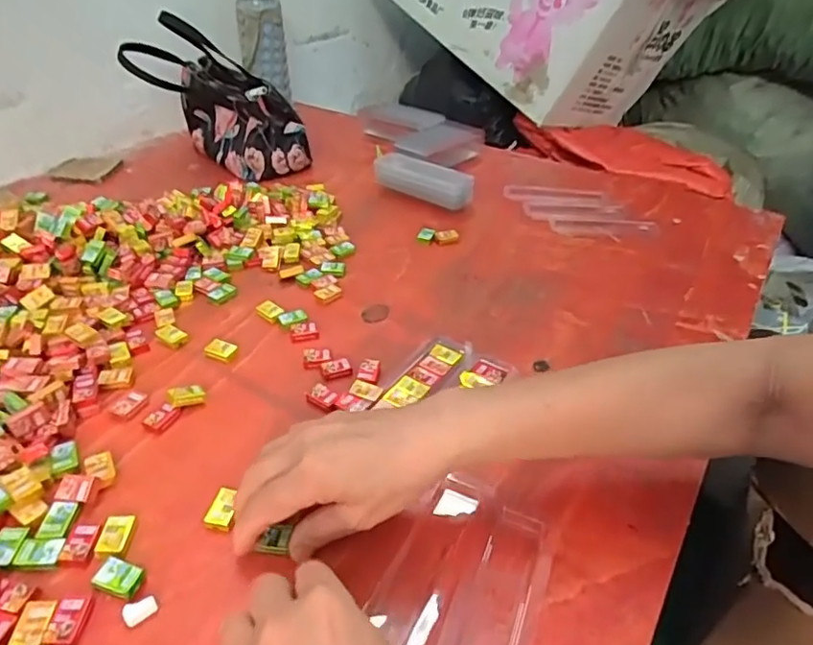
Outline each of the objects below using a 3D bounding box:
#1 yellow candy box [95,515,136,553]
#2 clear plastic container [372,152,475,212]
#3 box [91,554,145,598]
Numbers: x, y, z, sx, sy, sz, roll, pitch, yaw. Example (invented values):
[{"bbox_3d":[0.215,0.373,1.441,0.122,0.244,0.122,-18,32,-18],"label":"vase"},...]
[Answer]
[{"bbox_3d":[-0.183,0.133,0.351,0.017,0.007,0.025,2,38,-1],"label":"yellow candy box"},{"bbox_3d":[0.018,-0.188,0.740,0.143,0.048,0.048,27,44,28],"label":"clear plastic container"},{"bbox_3d":[-0.169,0.149,0.327,0.026,0.005,0.018,15,40,16],"label":"box"}]

